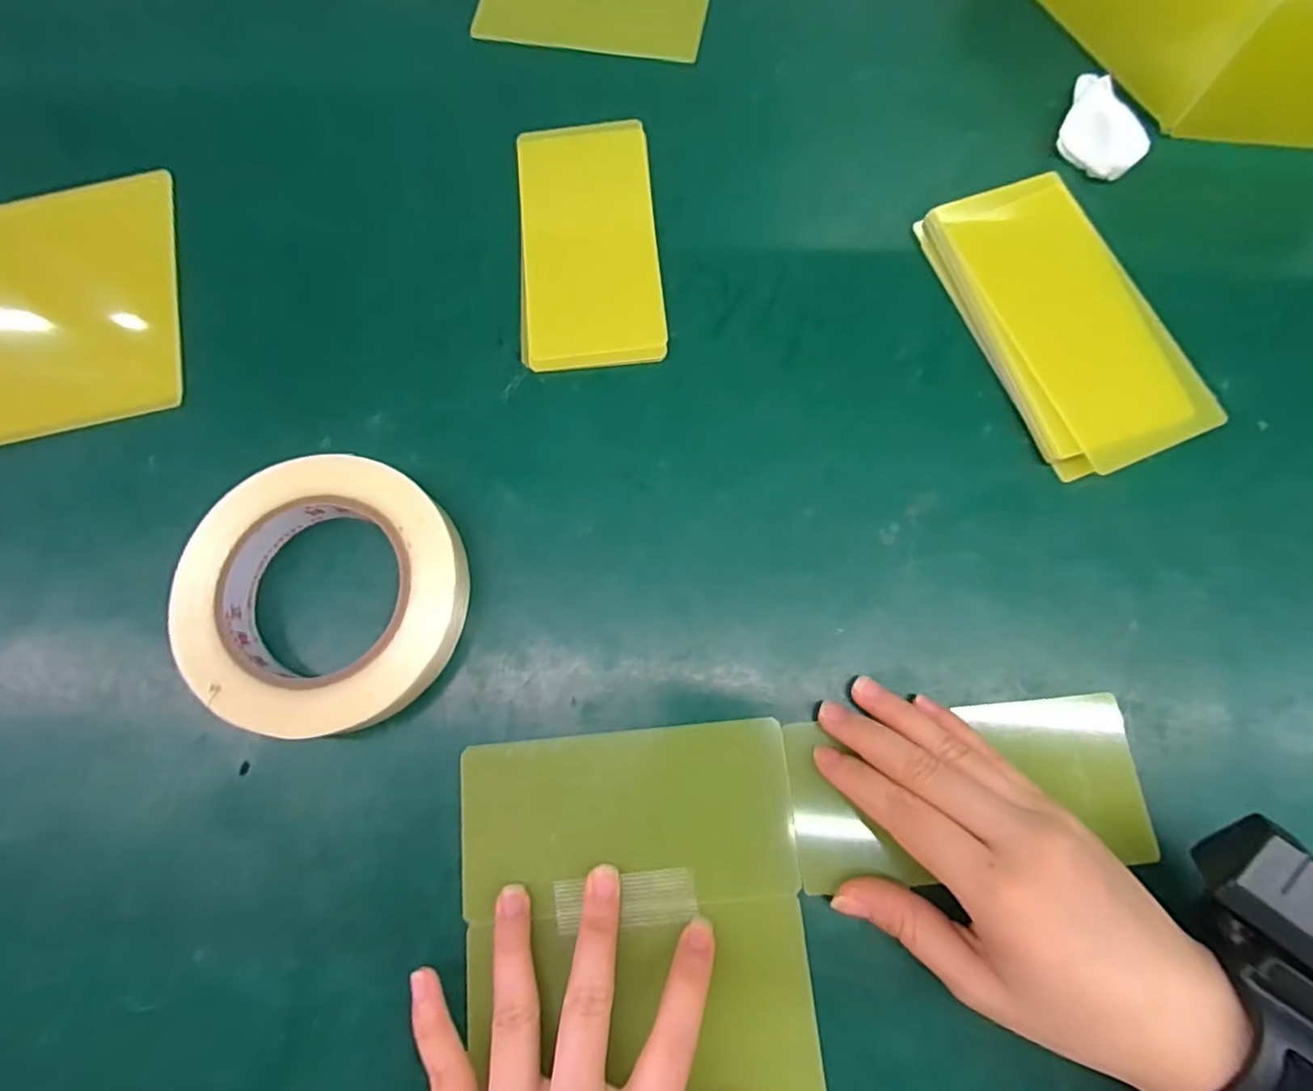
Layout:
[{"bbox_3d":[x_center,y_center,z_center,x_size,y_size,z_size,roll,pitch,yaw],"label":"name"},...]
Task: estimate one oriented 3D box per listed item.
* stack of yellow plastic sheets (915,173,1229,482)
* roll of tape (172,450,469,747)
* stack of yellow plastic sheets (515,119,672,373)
[{"bbox_3d":[0.191,-0.108,0.296,0.074,0.019,0.151,-24,78,-4],"label":"stack of yellow plastic sheets"},{"bbox_3d":[-0.146,0.020,0.273,0.119,0.027,0.115,0,77,1],"label":"roll of tape"},{"bbox_3d":[-0.035,-0.157,0.321,0.071,0.007,0.138,-4,77,1],"label":"stack of yellow plastic sheets"}]

